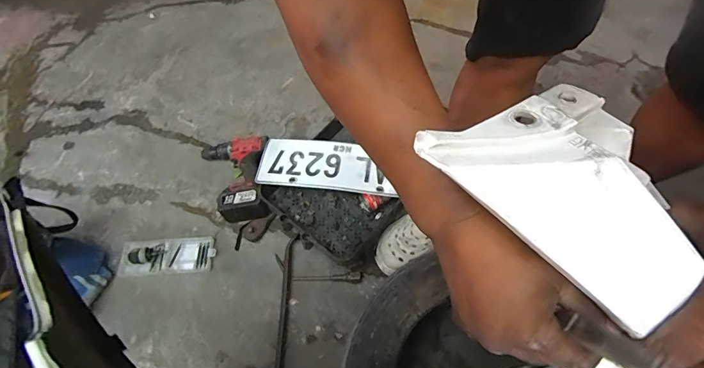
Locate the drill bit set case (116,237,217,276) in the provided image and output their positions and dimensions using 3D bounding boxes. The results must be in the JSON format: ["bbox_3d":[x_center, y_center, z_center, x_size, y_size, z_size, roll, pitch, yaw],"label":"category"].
[{"bbox_3d":[-0.456,0.174,0.925,0.226,0.030,0.087,-5,61,-1],"label":"drill bit set case"}]

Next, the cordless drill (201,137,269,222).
[{"bbox_3d":[-0.297,-0.023,1.003,0.186,0.080,0.256,-18,58,-3],"label":"cordless drill"}]

